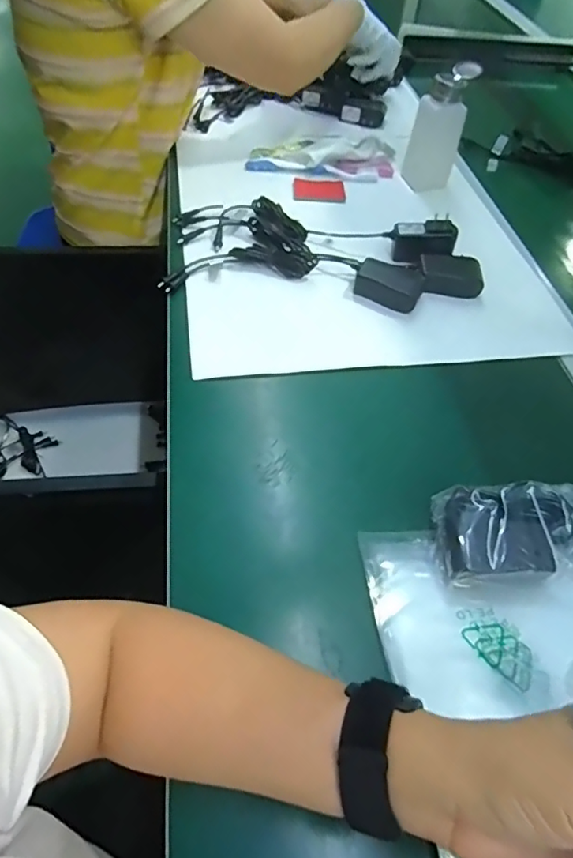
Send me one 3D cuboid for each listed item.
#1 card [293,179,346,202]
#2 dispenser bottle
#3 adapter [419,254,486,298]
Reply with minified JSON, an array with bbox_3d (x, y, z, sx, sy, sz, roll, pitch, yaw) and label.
[{"bbox_3d":[0.045,-0.332,0.724,0.073,0.004,0.044,-1,63,-11],"label":"card"},{"bbox_3d":[0.210,-0.413,0.713,0.069,0.130,0.064,19,53,9],"label":"dispenser bottle"},{"bbox_3d":[0.190,-0.175,0.602,0.067,0.029,0.046,1,53,-5],"label":"adapter"}]

